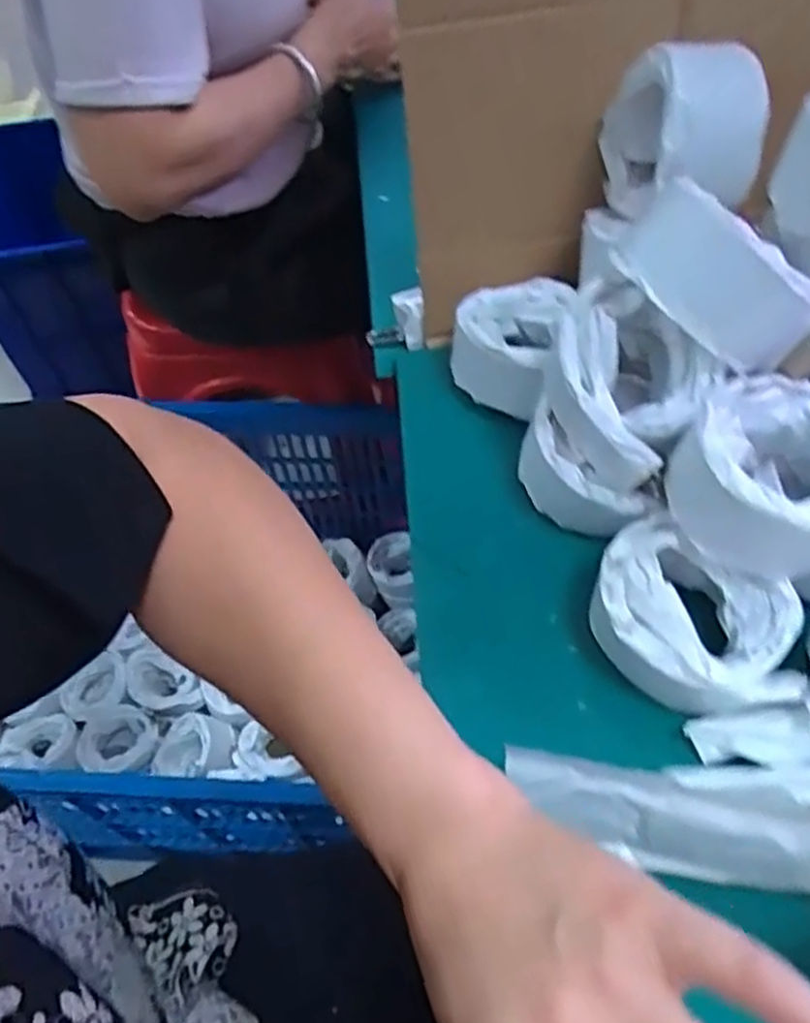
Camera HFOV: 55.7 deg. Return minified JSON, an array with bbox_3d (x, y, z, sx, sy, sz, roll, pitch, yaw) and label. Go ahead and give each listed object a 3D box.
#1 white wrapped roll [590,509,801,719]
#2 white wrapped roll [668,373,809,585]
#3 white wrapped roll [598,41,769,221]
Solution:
[{"bbox_3d":[0.145,0.058,0.390,0.102,0.048,0.073,29,63,22],"label":"white wrapped roll"},{"bbox_3d":[0.185,-0.016,0.375,0.101,0.057,0.092,12,57,13],"label":"white wrapped roll"},{"bbox_3d":[0.156,-0.211,0.435,0.057,0.091,0.085,-14,56,-5],"label":"white wrapped roll"}]

